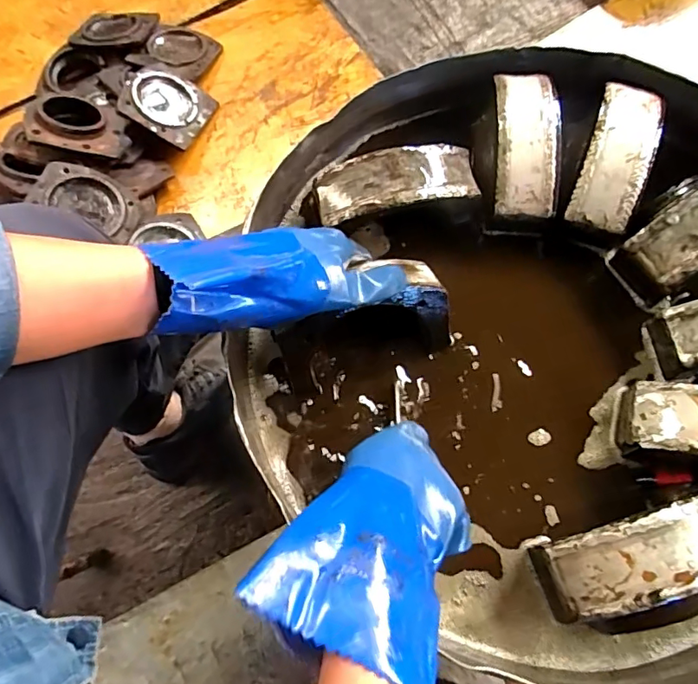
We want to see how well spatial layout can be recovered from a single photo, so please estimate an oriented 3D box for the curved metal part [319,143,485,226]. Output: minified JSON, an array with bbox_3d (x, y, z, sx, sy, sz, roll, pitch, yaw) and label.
[{"bbox_3d":[0.048,-0.159,0.512,0.158,0.033,0.061,-15,73,-1],"label":"curved metal part"}]

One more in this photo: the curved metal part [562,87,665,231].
[{"bbox_3d":[0.270,-0.188,0.521,0.062,0.036,0.159,19,75,9],"label":"curved metal part"}]

